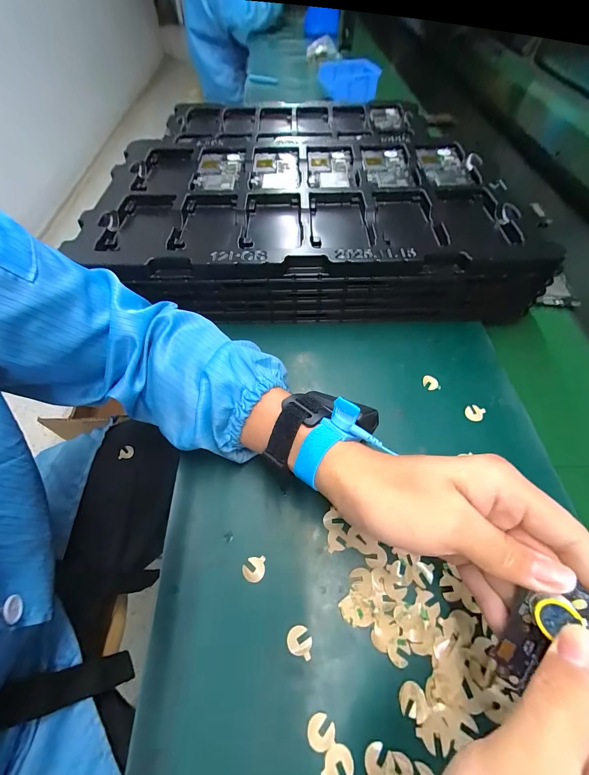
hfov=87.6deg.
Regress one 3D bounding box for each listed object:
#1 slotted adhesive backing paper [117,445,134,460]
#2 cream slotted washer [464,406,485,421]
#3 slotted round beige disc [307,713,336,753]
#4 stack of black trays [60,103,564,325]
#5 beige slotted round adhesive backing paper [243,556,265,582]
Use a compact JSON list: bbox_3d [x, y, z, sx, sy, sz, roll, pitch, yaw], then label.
[{"bbox_3d":[-0.234,0.090,0.425,0.020,0.004,0.017,-8,84,-24],"label":"slotted adhesive backing paper"},{"bbox_3d":[0.190,0.027,0.323,0.020,0.004,0.018,21,66,5],"label":"cream slotted washer"},{"bbox_3d":[0.017,0.223,0.198,0.017,0.004,0.017,1,58,-1],"label":"slotted round beige disc"},{"bbox_3d":[0.016,-0.239,0.445,0.541,0.091,0.322,1,58,0],"label":"stack of black trays"},{"bbox_3d":[-0.033,0.147,0.248,0.018,0.004,0.017,-3,58,-3],"label":"beige slotted round adhesive backing paper"}]

